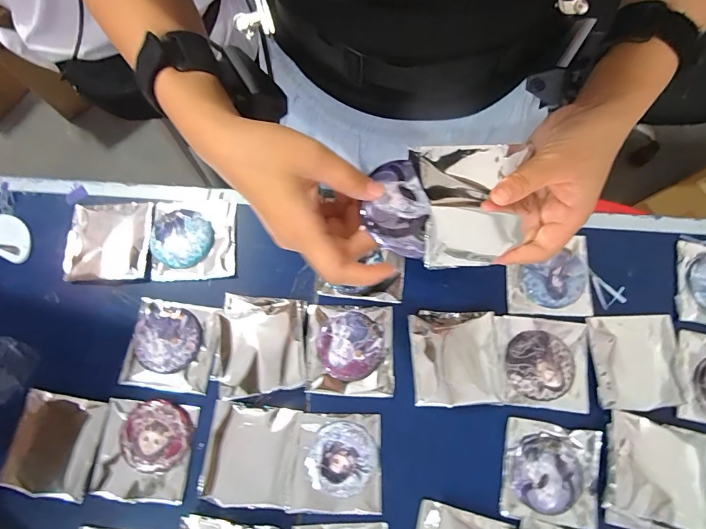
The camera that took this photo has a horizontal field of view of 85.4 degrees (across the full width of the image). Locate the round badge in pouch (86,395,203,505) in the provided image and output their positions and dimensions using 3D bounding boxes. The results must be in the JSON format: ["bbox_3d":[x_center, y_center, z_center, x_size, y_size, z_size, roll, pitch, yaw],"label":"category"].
[{"bbox_3d":[-0.220,0.196,0.402,0.095,0.011,0.097,5,77,2],"label":"round badge in pouch"}]

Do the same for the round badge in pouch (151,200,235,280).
[{"bbox_3d":[-0.191,-0.032,0.454,0.096,0.013,0.096,-4,77,0],"label":"round badge in pouch"}]

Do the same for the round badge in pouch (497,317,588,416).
[{"bbox_3d":[0.206,0.107,0.416,0.098,0.008,0.093,5,77,2],"label":"round badge in pouch"}]

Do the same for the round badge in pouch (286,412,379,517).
[{"bbox_3d":[-0.019,0.206,0.397,0.092,0.009,0.095,1,77,1],"label":"round badge in pouch"}]

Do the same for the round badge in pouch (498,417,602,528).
[{"bbox_3d":[0.204,0.216,0.396,0.096,0.006,0.093,10,77,3],"label":"round badge in pouch"}]

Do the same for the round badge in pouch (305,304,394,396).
[{"bbox_3d":[-0.004,0.094,0.423,0.095,0.010,0.095,1,77,1],"label":"round badge in pouch"}]

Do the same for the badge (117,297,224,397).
[{"bbox_3d":[-0.202,0.090,0.426,0.097,0.011,0.095,7,77,3],"label":"badge"}]

